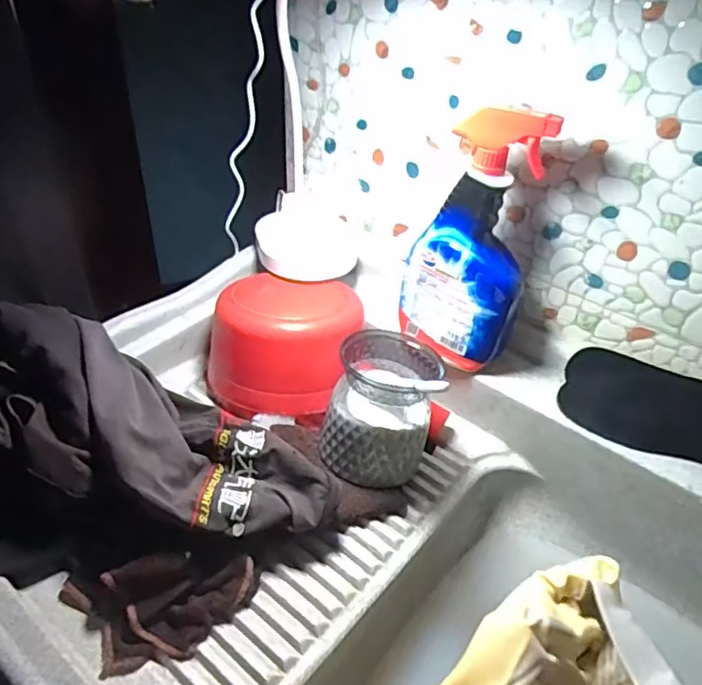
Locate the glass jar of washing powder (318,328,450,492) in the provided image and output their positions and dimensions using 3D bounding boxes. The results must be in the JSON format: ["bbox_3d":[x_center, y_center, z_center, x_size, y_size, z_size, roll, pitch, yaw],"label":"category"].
[{"bbox_3d":[0.032,0.062,0.587,0.099,0.111,0.122,13,41,11],"label":"glass jar of washing powder"}]

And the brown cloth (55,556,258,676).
[{"bbox_3d":[-0.142,0.202,0.448,0.143,0.042,0.071,-5,41,-11],"label":"brown cloth"}]

